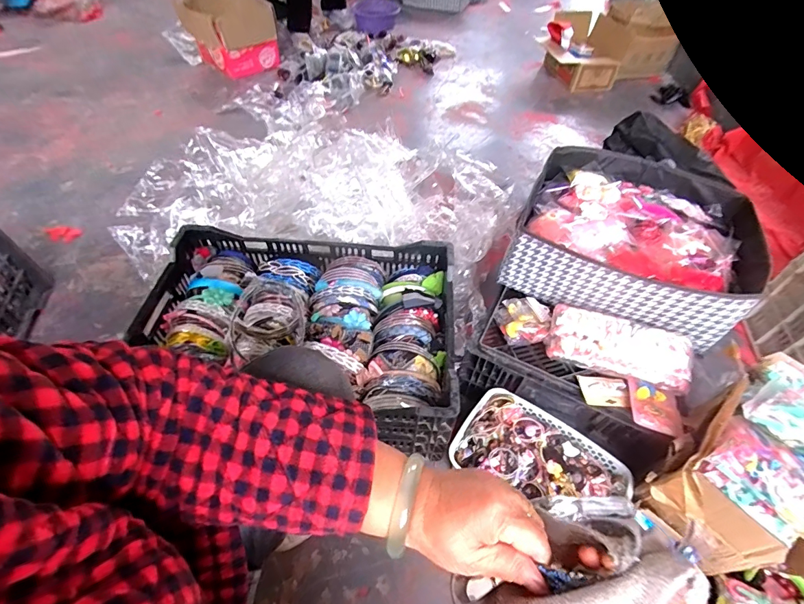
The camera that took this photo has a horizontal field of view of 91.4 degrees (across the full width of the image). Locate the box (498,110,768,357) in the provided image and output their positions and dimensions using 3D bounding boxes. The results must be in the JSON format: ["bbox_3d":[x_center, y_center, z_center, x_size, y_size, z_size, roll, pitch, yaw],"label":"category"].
[{"bbox_3d":[0.460,-0.129,0.805,0.406,0.151,0.377,23,54,17],"label":"box"}]

